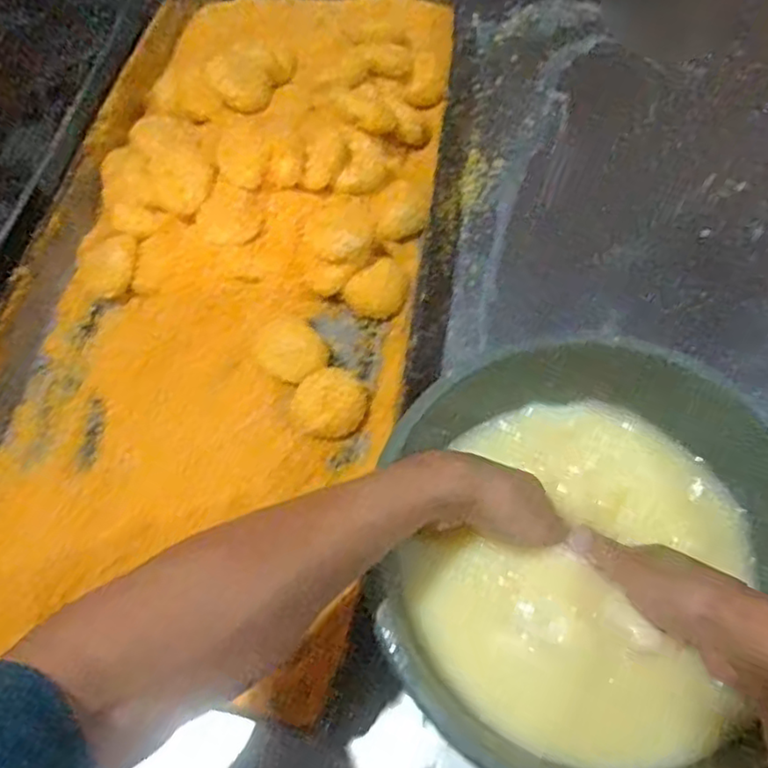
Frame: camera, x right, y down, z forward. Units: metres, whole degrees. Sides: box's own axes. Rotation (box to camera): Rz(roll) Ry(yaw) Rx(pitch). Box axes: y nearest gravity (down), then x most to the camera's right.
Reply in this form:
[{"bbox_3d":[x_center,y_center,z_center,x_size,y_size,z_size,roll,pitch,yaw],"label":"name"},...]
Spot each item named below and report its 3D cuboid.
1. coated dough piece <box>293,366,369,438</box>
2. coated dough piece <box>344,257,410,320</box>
[{"bbox_3d":[-0.046,0.018,0.560,0.062,0.032,0.059,-1,62,2],"label":"coated dough piece"},{"bbox_3d":[-0.003,-0.088,0.612,0.059,0.035,0.044,-41,68,-17],"label":"coated dough piece"}]

